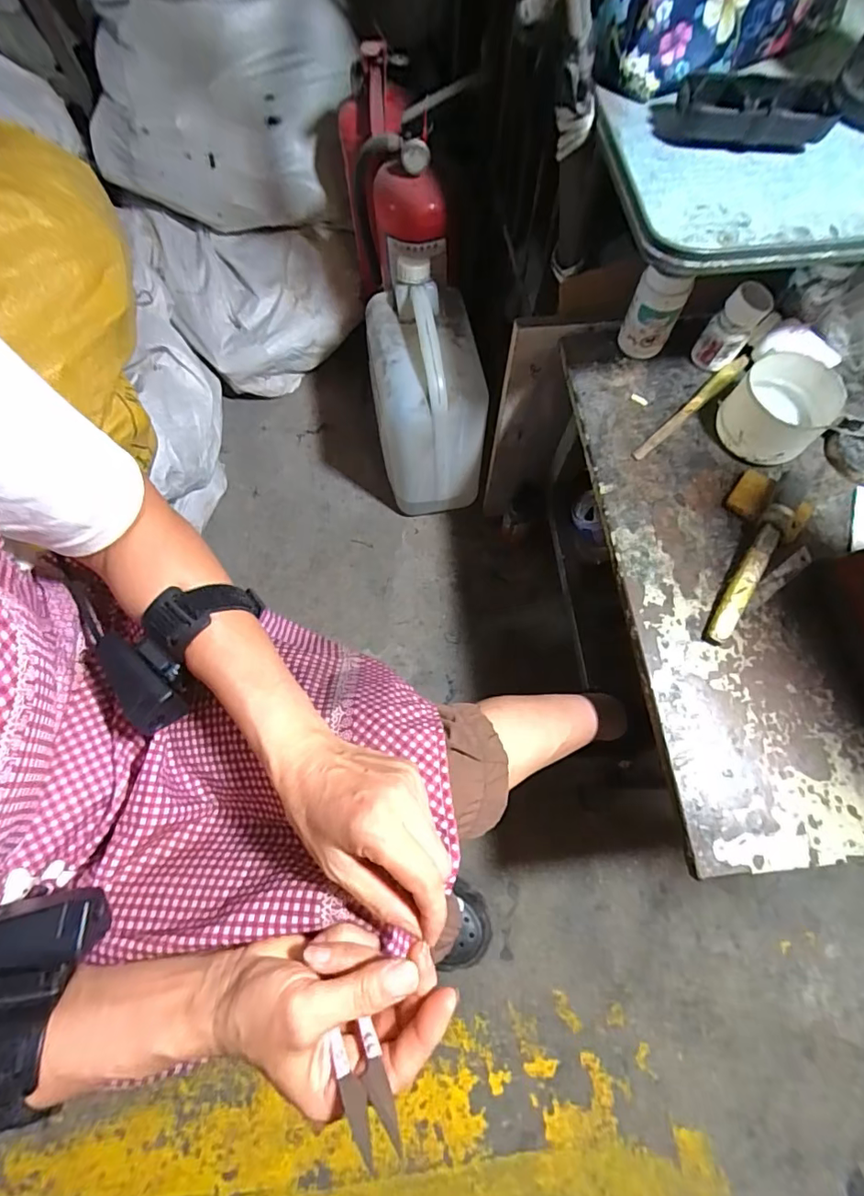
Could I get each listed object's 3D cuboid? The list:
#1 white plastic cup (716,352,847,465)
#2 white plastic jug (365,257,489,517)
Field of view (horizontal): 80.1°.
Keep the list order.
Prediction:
[{"bbox_3d":[0.343,-0.189,0.510,0.093,0.057,0.095,0,70,1],"label":"white plastic cup"},{"bbox_3d":[-0.010,-0.305,0.809,0.152,0.288,0.213,-8,70,-1],"label":"white plastic jug"}]

